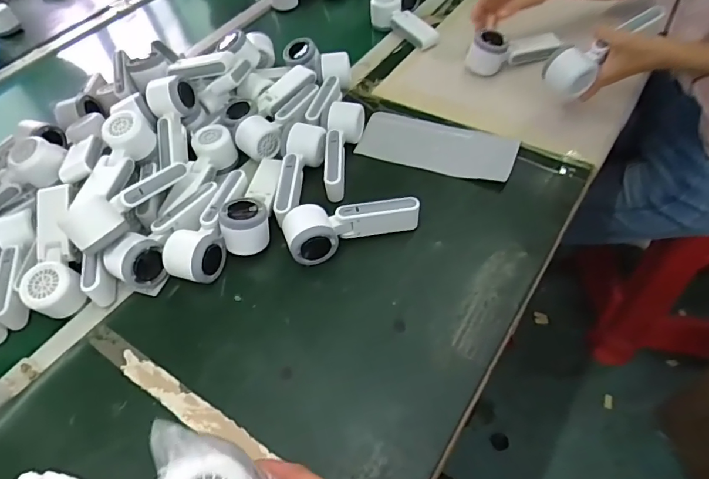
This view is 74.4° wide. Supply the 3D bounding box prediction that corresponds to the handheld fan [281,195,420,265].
[{"bbox_3d":[-0.004,-0.022,0.583,0.165,0.050,0.065,-20,53,-10],"label":"handheld fan"}]

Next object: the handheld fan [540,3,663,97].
[{"bbox_3d":[0.342,-0.257,0.647,0.164,0.066,0.058,-32,57,0],"label":"handheld fan"}]

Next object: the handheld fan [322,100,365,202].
[{"bbox_3d":[-0.016,-0.125,0.663,0.052,0.059,0.144,0,52,7],"label":"handheld fan"}]

